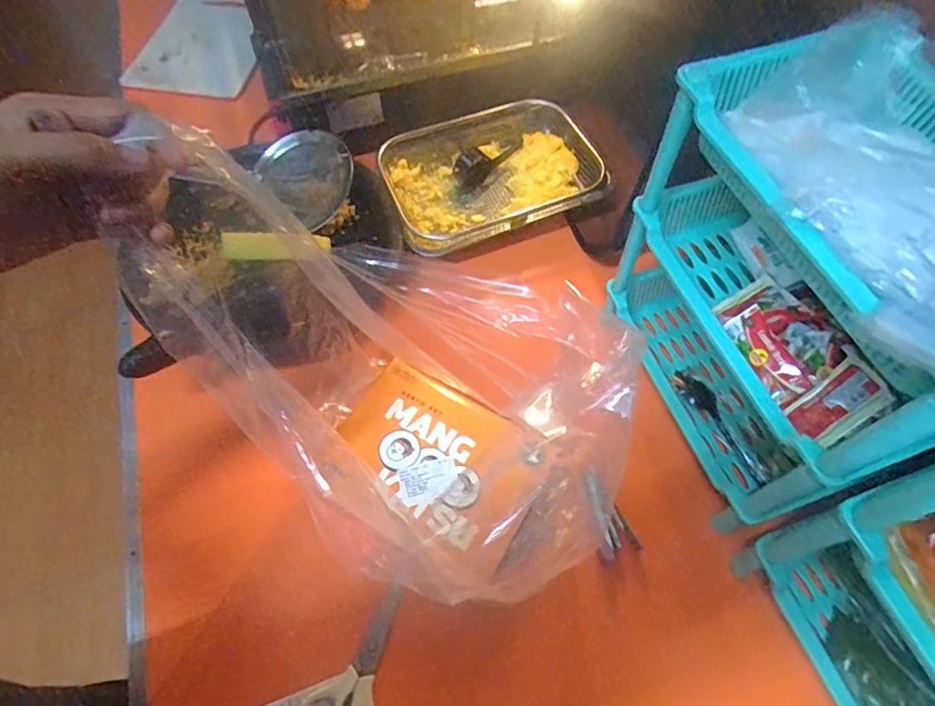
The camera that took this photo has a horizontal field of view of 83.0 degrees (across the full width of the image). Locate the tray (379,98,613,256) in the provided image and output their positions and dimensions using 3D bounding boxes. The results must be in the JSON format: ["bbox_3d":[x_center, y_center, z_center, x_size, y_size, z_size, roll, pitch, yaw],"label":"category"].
[{"bbox_3d":[0.036,-0.258,0.781,0.305,0.062,0.218,-21,63,-11],"label":"tray"}]

